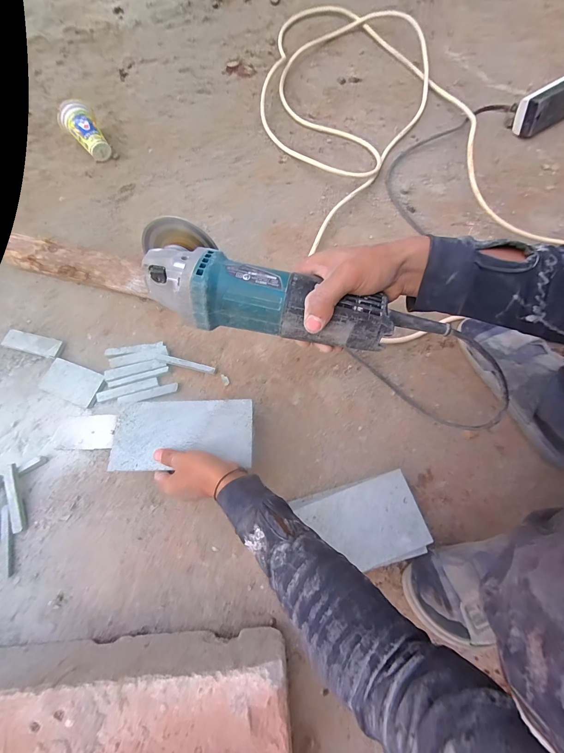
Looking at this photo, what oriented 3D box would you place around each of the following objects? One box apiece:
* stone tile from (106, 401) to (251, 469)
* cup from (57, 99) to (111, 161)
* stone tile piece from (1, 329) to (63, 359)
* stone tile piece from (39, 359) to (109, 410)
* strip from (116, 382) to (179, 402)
[{"bbox_3d":[-0.142,0.081,0.442,0.197,0.014,0.096,-4,75,1],"label":"stone tile"},{"bbox_3d":[-0.408,-0.504,0.632,0.070,0.066,0.107,-30,76,-6],"label":"cup"},{"bbox_3d":[-0.435,-0.057,0.537,0.104,0.014,0.035,14,76,5],"label":"stone tile piece"},{"bbox_3d":[-0.350,0.010,0.514,0.109,0.012,0.059,20,76,6],"label":"stone tile piece"},{"bbox_3d":[-0.221,0.030,0.508,0.097,0.010,0.016,-16,75,-3],"label":"strip"}]

